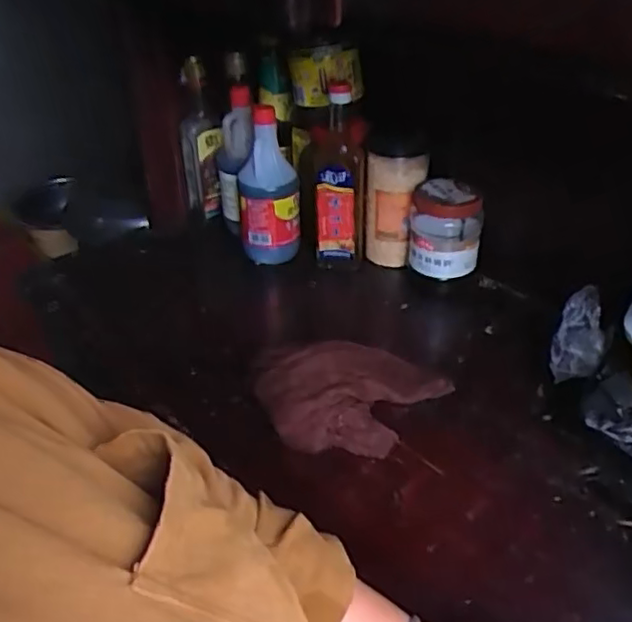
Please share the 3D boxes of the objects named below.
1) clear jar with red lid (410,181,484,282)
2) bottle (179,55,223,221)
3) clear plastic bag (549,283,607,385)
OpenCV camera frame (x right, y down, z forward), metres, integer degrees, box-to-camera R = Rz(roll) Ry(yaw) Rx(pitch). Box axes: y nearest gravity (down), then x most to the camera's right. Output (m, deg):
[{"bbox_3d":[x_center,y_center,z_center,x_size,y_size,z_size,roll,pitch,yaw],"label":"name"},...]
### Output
[{"bbox_3d":[0.177,-0.110,0.877,0.091,0.108,0.085,2,38,5],"label":"clear jar with red lid"},{"bbox_3d":[-0.179,-0.277,1.054,0.073,0.237,0.062,24,44,29],"label":"bottle"},{"bbox_3d":[0.270,0.025,0.663,0.025,0.090,0.058,9,-14,-36],"label":"clear plastic bag"}]

